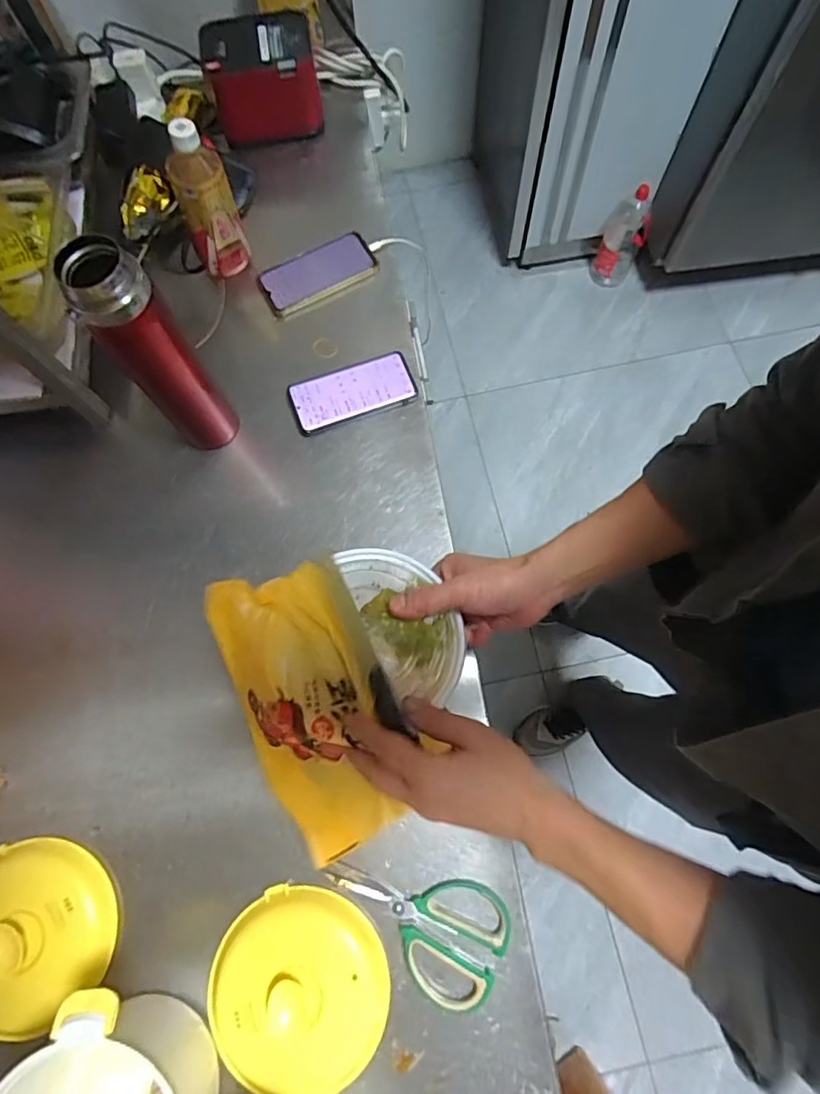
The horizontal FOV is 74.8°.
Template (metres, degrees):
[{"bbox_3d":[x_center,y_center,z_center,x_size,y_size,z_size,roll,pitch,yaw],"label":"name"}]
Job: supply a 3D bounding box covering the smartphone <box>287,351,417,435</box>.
[{"bbox_3d":[-0.075,-0.201,0.693,0.158,0.011,0.078,-20,75,-3],"label":"smartphone"}]

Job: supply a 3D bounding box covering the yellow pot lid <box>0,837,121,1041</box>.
[{"bbox_3d":[-0.383,0.381,0.525,0.159,0.041,0.161,-1,74,2],"label":"yellow pot lid"}]

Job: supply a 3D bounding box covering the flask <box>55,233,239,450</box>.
[{"bbox_3d":[-0.260,-0.195,0.570,0.073,0.260,0.063,-39,77,-8],"label":"flask"}]

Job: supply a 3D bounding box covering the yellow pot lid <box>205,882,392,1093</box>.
[{"bbox_3d":[-0.106,0.418,0.498,0.161,0.036,0.160,-1,74,2],"label":"yellow pot lid"}]

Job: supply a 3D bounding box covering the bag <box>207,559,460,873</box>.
[{"bbox_3d":[-0.085,0.136,0.475,0.132,0.126,0.247,-21,75,-4],"label":"bag"}]

